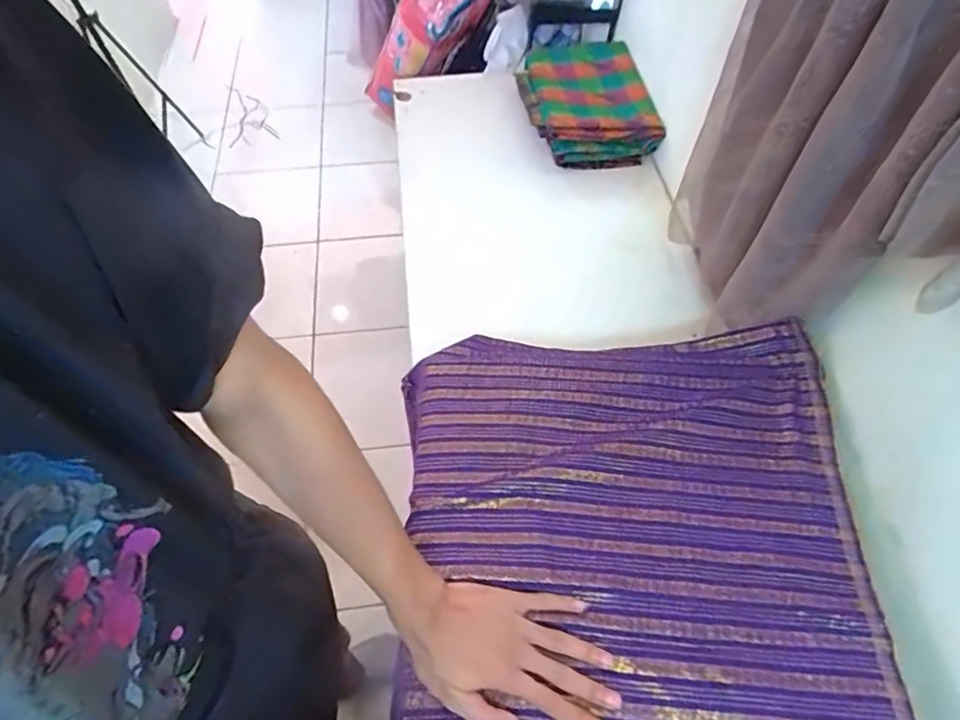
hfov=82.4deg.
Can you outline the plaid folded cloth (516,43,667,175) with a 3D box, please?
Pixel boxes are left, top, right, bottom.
[{"bbox_3d":[0.212,-0.529,1.104,0.237,0.085,0.371,-5,59,-3],"label":"plaid folded cloth"}]

